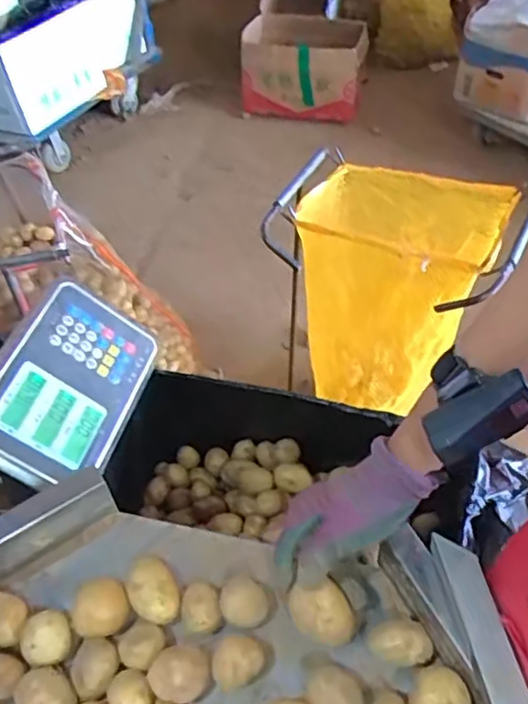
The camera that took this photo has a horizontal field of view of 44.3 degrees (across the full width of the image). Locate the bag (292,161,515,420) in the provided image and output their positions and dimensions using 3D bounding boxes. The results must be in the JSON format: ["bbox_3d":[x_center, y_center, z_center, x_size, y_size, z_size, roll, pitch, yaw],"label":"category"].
[{"bbox_3d":[0.216,-0.088,1.069,0.267,0.367,0.191,21,53,23],"label":"bag"}]

